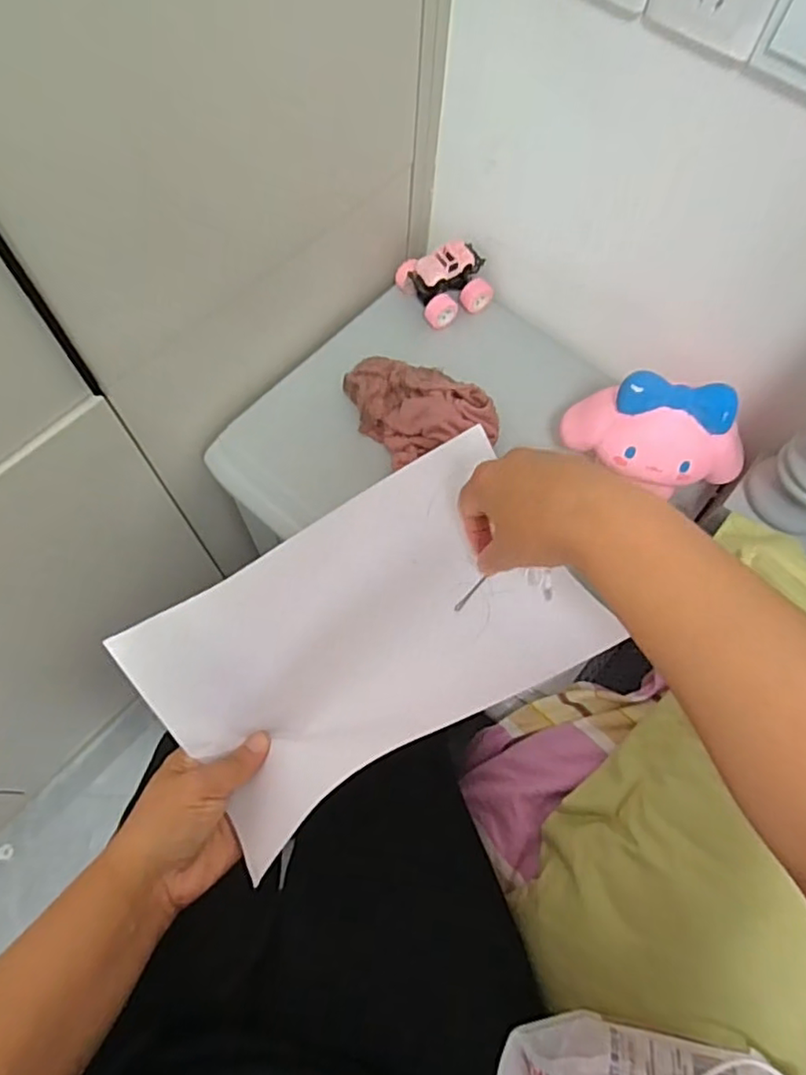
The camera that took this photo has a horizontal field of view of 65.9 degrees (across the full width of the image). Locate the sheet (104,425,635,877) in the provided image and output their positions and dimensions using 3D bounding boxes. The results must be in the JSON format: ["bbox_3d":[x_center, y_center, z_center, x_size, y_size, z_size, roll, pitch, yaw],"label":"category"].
[{"bbox_3d":[-0.016,0.069,0.429,0.283,0.047,0.179,-31,97,-13],"label":"sheet"}]

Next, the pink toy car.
[{"bbox_3d":[0.051,-0.304,0.722,0.090,0.058,0.081,-28,71,-13],"label":"pink toy car"}]

